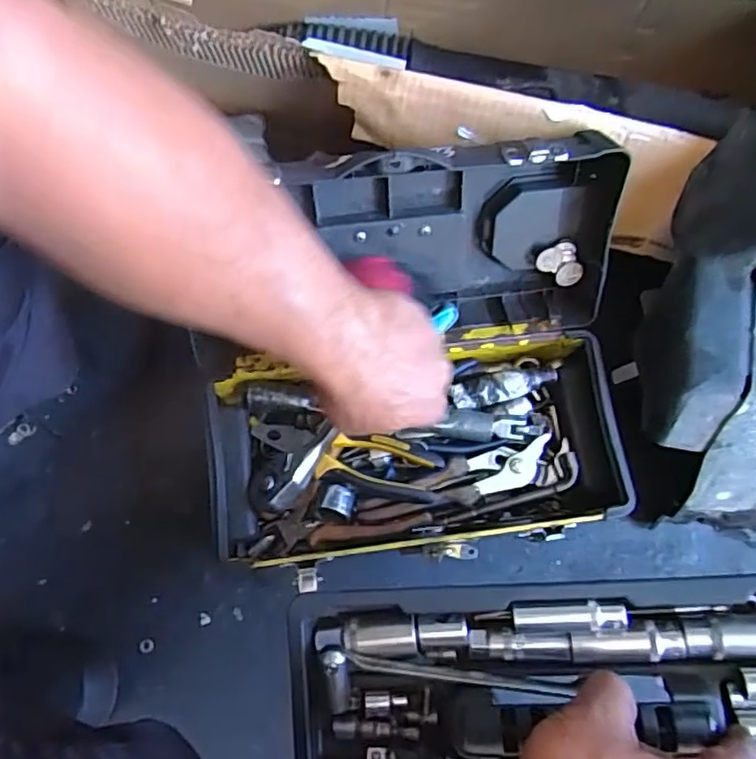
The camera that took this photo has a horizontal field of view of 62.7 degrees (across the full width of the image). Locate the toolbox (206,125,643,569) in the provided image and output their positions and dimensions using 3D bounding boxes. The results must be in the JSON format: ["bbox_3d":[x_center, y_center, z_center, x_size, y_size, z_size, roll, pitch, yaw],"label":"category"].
[{"bbox_3d":[0.030,-0.012,0.520,0.351,0.195,0.296,-6,77,-4],"label":"toolbox"}]

